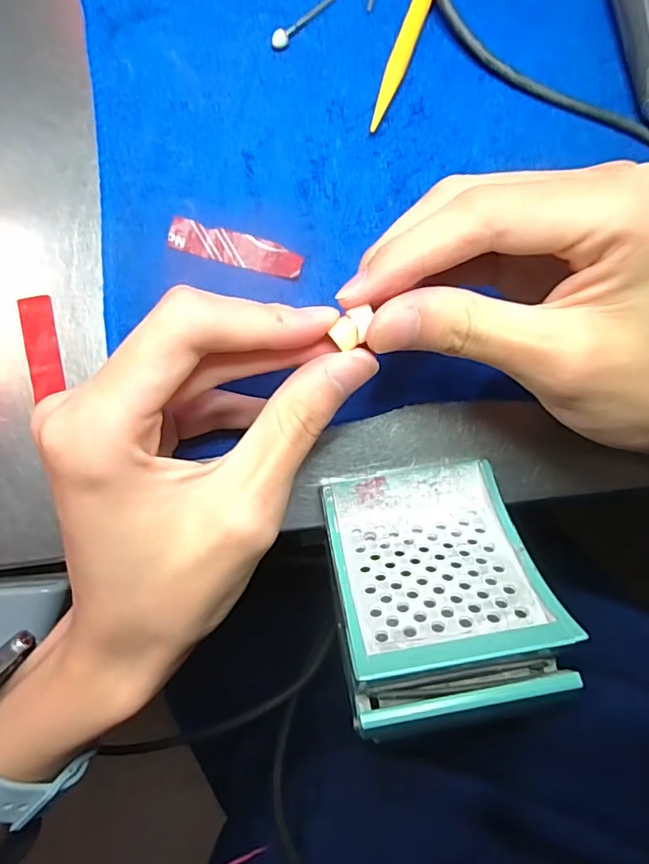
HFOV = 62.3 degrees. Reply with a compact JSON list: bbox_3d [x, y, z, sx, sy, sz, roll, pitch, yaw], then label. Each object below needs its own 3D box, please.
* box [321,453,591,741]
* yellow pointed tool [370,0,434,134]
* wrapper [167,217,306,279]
[{"bbox_3d":[0.041,0.055,0.205,0.073,0.032,0.095,-8,45,-2],"label":"box"},{"bbox_3d":[0.046,-0.198,0.243,0.009,0.007,0.133,20,87,-1],"label":"yellow pointed tool"},{"bbox_3d":[-0.038,-0.081,0.235,0.058,0.004,0.015,15,87,-2],"label":"wrapper"}]

